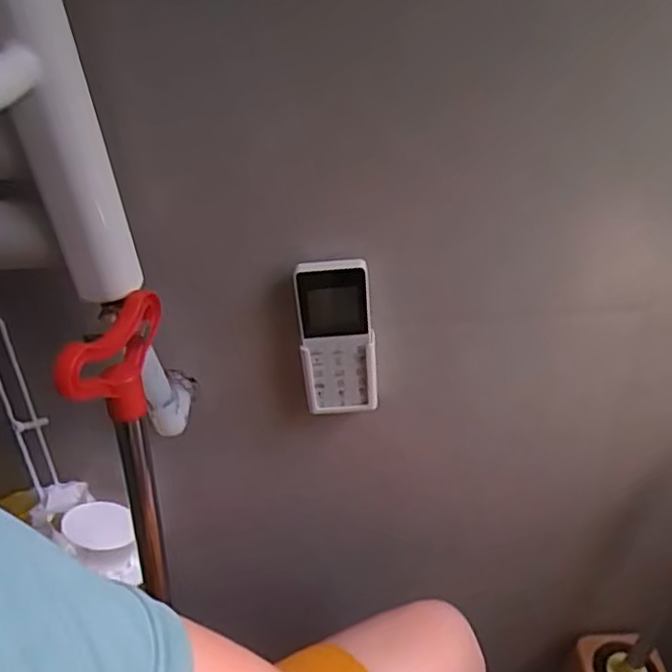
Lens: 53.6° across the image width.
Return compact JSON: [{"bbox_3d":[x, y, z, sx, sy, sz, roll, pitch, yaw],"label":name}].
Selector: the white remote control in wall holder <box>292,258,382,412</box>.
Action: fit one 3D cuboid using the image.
[{"bbox_3d":[0.001,0.005,0.527,0.058,0.146,0.016,-5,39,0],"label":"white remote control in wall holder"}]

